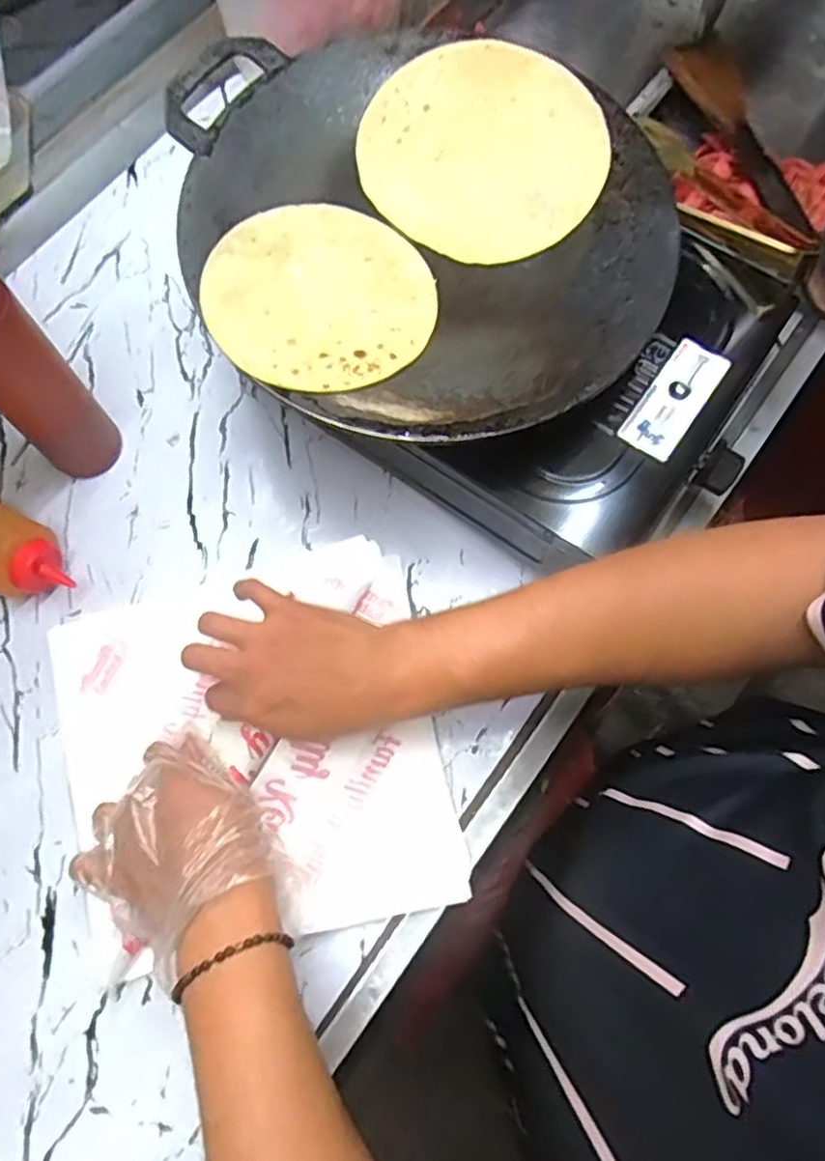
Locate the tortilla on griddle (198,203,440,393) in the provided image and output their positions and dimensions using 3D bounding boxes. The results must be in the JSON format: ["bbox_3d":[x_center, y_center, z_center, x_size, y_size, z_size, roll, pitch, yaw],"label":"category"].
[{"bbox_3d":[-0.060,-0.189,0.460,0.146,0.010,0.147,2,68,-6],"label":"tortilla on griddle"}]

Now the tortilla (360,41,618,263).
[{"bbox_3d":[0.051,-0.312,0.503,0.173,0.016,0.164,19,82,6],"label":"tortilla"}]

